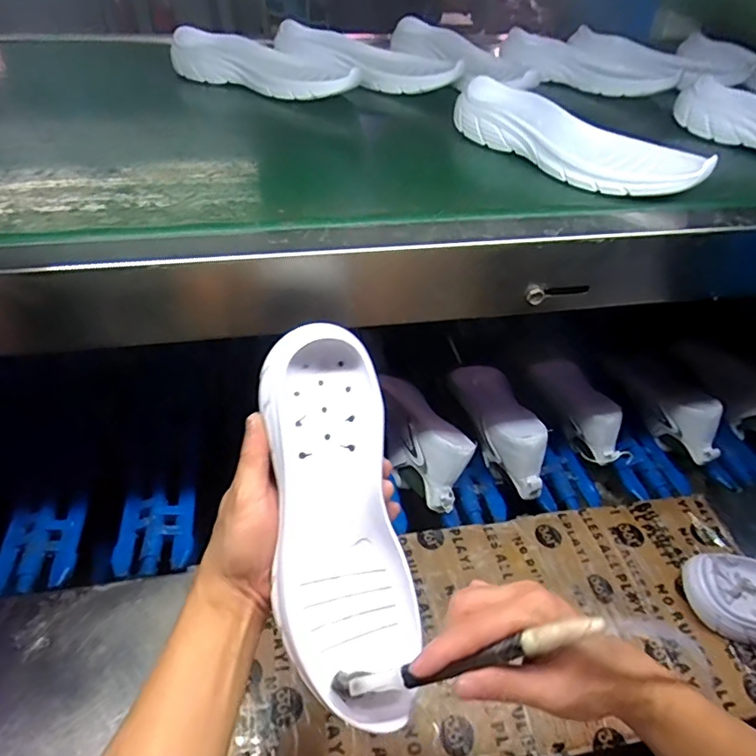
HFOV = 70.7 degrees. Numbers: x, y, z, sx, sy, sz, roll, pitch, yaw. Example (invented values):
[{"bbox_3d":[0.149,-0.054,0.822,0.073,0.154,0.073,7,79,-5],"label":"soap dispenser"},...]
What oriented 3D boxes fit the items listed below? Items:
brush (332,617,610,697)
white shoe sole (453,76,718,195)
[{"bbox_3d":[0.050,0.181,0.341,0.175,0.016,0.016,-23,47,16],"label":"brush"},{"bbox_3d":[0.199,-0.247,0.563,0.270,0.044,0.102,34,55,23],"label":"white shoe sole"}]

